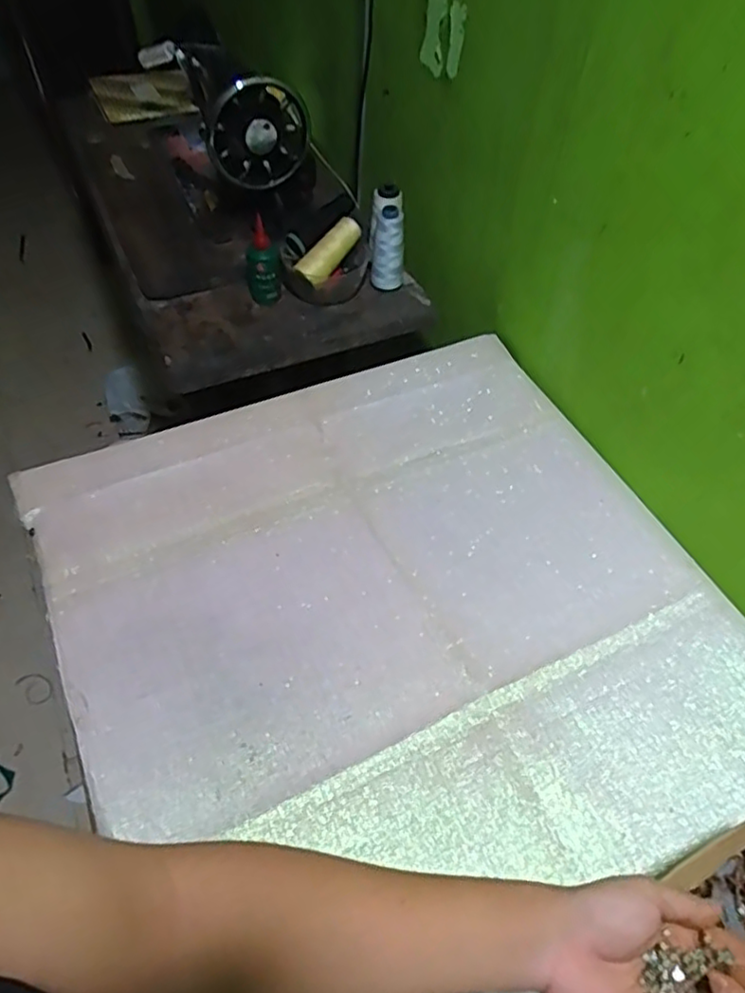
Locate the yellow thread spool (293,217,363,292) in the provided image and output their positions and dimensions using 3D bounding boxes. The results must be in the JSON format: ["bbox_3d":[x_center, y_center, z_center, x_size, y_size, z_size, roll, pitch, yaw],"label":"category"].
[{"bbox_3d":[-0.056,-0.336,0.893,0.032,0.032,0.110,37,82,24],"label":"yellow thread spool"}]

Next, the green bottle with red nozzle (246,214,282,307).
[{"bbox_3d":[-0.148,-0.316,0.875,0.046,0.110,0.042,-5,52,-6],"label":"green bottle with red nozzle"}]

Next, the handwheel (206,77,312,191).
[{"bbox_3d":[-0.152,-0.485,0.866,0.125,0.128,0.053,-27,59,-21],"label":"handwheel"}]

